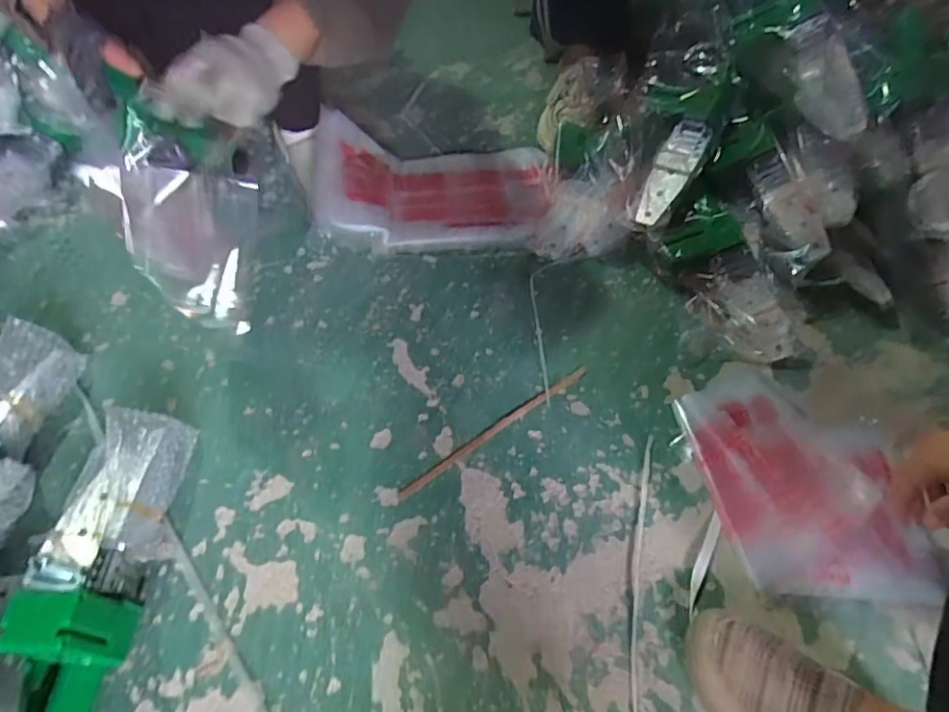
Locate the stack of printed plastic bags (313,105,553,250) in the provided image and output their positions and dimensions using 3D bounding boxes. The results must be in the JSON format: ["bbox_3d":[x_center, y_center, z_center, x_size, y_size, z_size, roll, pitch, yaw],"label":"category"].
[{"bbox_3d":[-0.047,-0.269,0.837,0.358,0.093,0.218,-3,55,-6],"label":"stack of printed plastic bags"}]

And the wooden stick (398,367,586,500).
[{"bbox_3d":[0.029,0.084,0.649,0.276,0.004,0.012,-31,62,-23],"label":"wooden stick"}]

